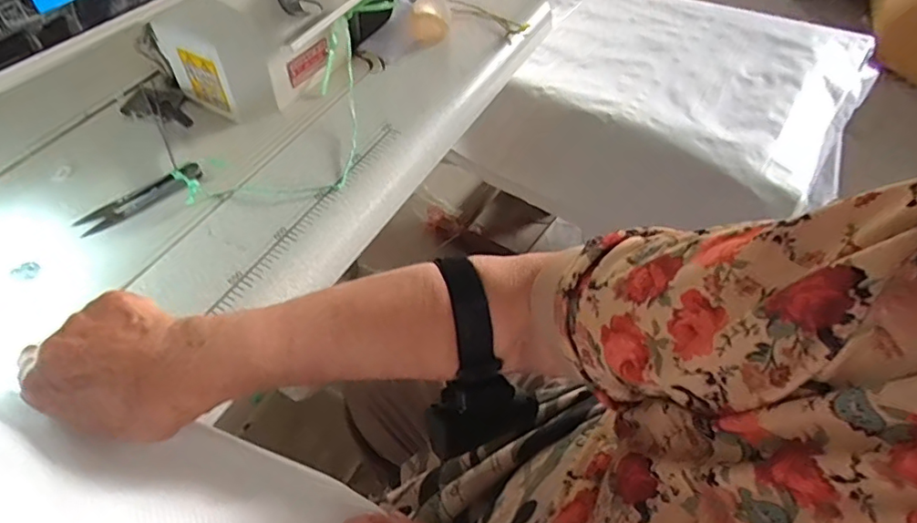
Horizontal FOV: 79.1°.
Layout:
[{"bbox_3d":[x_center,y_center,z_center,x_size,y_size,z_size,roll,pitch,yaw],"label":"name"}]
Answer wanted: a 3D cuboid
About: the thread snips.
[{"bbox_3d":[-0.255,-0.052,0.445,0.099,0.007,0.022,-33,60,-23],"label":"thread snips"}]

